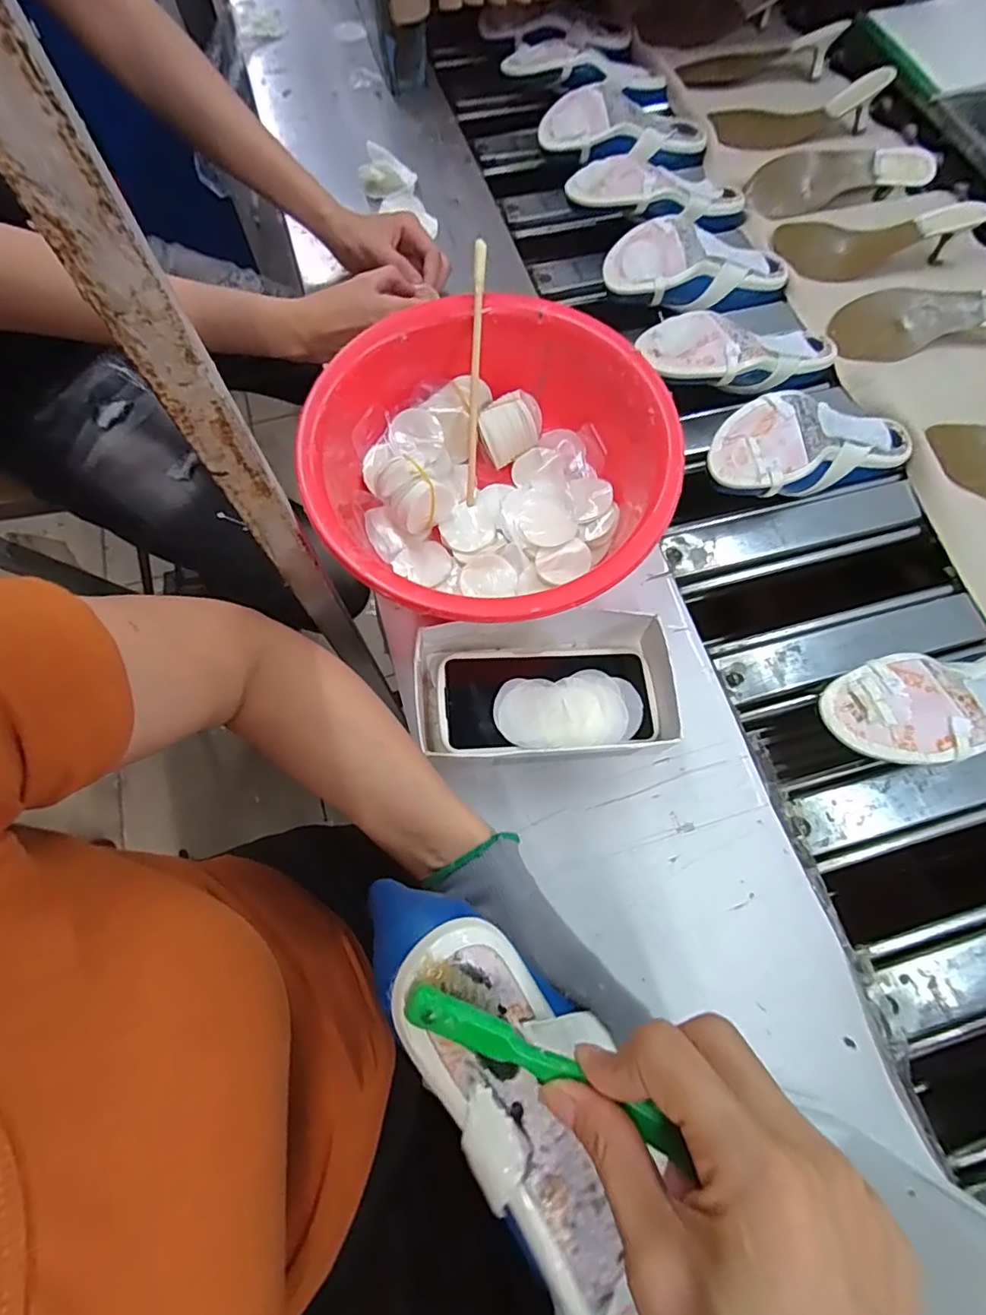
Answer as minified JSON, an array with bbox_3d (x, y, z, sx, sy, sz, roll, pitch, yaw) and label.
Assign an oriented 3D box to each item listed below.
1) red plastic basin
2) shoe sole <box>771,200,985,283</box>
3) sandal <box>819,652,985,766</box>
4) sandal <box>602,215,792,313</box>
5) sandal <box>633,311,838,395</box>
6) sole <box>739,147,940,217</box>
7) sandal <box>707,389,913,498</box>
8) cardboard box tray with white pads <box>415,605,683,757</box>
[{"bbox_3d":[-0.004,-0.144,0.470,0.274,0.096,0.269,0,70,0],"label":"red plastic basin"},{"bbox_3d":[0.456,-0.503,0.685,0.233,0.045,0.072,-5,70,-1],"label":"shoe sole"},{"bbox_3d":[0.366,0.042,0.471,0.212,0.064,0.084,-8,71,-3],"label":"sandal"},{"bbox_3d":[0.234,-0.438,0.652,0.227,0.050,0.084,-7,70,-17],"label":"sandal"},{"bbox_3d":[0.269,-0.320,0.601,0.222,0.047,0.085,-9,70,-16],"label":"sandal"},{"bbox_3d":[0.449,-0.628,0.751,0.240,0.029,0.068,-12,71,-4],"label":"sole"},{"bbox_3d":[0.314,-0.206,0.565,0.231,0.058,0.089,-10,70,-17],"label":"sandal"},{"bbox_3d":[0.039,0.022,0.446,0.196,0.050,0.116,-2,70,0],"label":"cardboard box tray with white pads"}]

